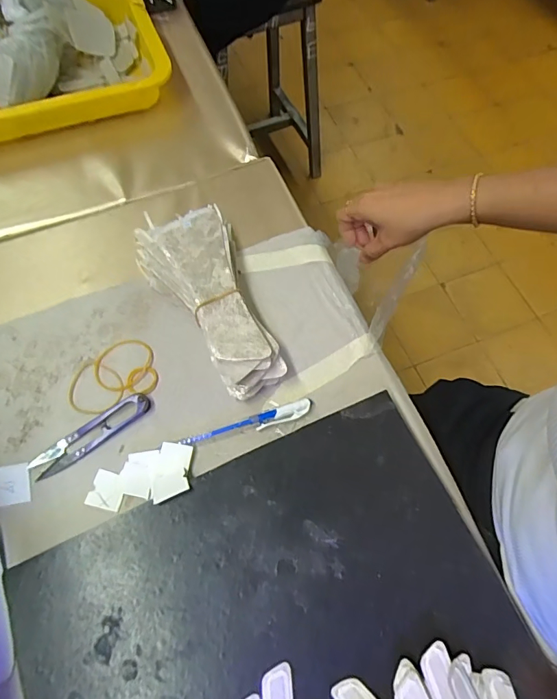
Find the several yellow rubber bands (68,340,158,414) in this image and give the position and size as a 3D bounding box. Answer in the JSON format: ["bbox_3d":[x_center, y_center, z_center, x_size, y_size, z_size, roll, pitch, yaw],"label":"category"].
[{"bbox_3d":[-0.144,0.022,0.384,0.077,0.004,0.057,-25,69,-11],"label":"several yellow rubber bands"}]

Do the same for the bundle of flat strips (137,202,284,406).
[{"bbox_3d":[-0.063,-0.042,0.389,0.083,0.040,0.177,-21,65,-7],"label":"bundle of flat strips"}]

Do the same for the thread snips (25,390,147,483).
[{"bbox_3d":[-0.151,0.068,0.360,0.101,0.006,0.023,-35,67,-13],"label":"thread snips"}]

